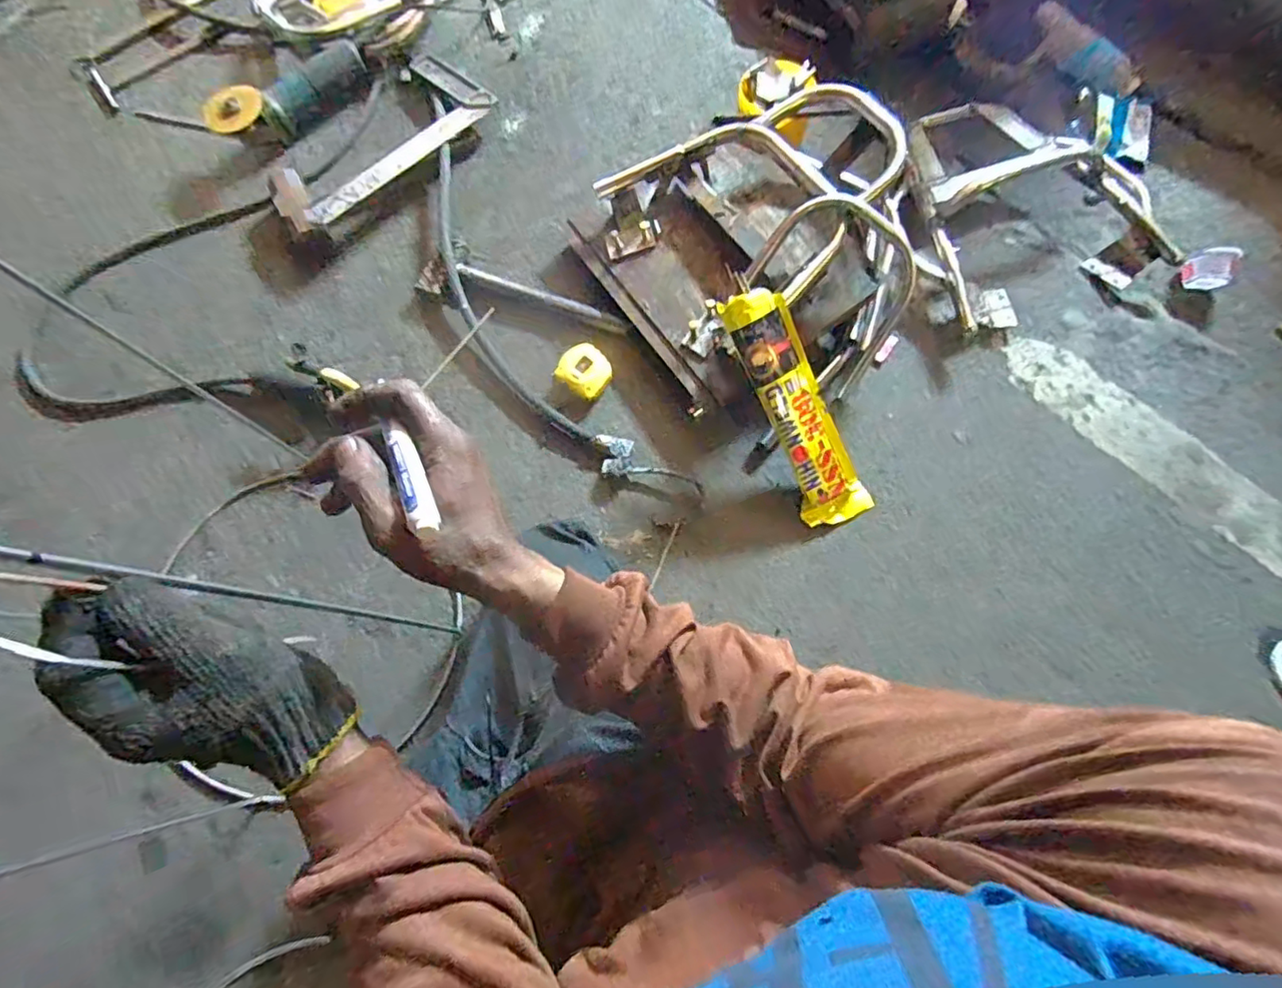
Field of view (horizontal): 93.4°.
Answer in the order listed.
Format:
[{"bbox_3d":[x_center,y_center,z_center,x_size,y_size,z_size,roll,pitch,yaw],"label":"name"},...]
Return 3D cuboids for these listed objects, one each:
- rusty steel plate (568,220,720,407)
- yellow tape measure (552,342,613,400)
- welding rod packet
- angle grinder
[{"bbox_3d":[-0.010,-0.262,0.875,0.027,0.041,0.358,-35,76,-6],"label":"rusty steel plate"},{"bbox_3d":[-0.079,-0.177,0.867,0.072,0.033,0.069,42,79,12],"label":"yellow tape measure"},{"bbox_3d":[0.200,-0.104,0.767,0.083,0.035,0.319,-31,105,-7],"label":"welding rod packet"},{"bbox_3d":[-0.568,-0.649,0.987,0.265,0.069,0.092,-37,77,-8],"label":"angle grinder"}]

